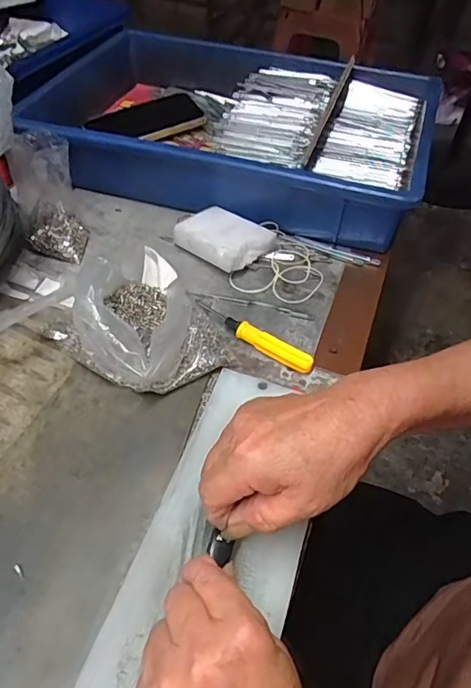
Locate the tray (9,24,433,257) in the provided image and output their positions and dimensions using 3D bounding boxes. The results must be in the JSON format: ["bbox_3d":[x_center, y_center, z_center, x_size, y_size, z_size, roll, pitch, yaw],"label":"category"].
[{"bbox_3d":[-0.026,-0.255,0.588,0.466,0.085,0.293,12,49,8],"label":"tray"}]

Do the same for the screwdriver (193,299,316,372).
[{"bbox_3d":[0.015,-0.008,0.420,0.115,0.014,0.015,33,55,23],"label":"screwdriver"}]

